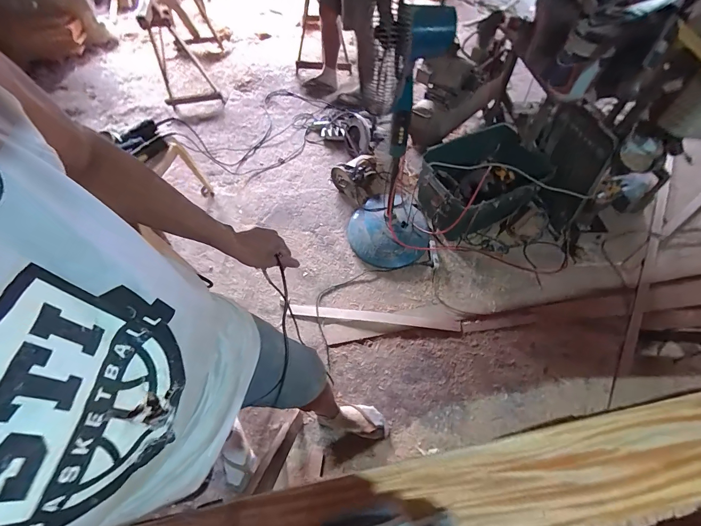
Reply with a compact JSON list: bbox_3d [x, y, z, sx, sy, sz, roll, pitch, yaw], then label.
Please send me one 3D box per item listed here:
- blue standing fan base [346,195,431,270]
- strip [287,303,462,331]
[{"bbox_3d":[0.181,-0.167,1.612,0.388,0.095,0.384,9,61,6],"label":"blue standing fan base"},{"bbox_3d":[0.095,0.233,1.435,0.739,0.014,0.050,6,60,4],"label":"strip"}]

